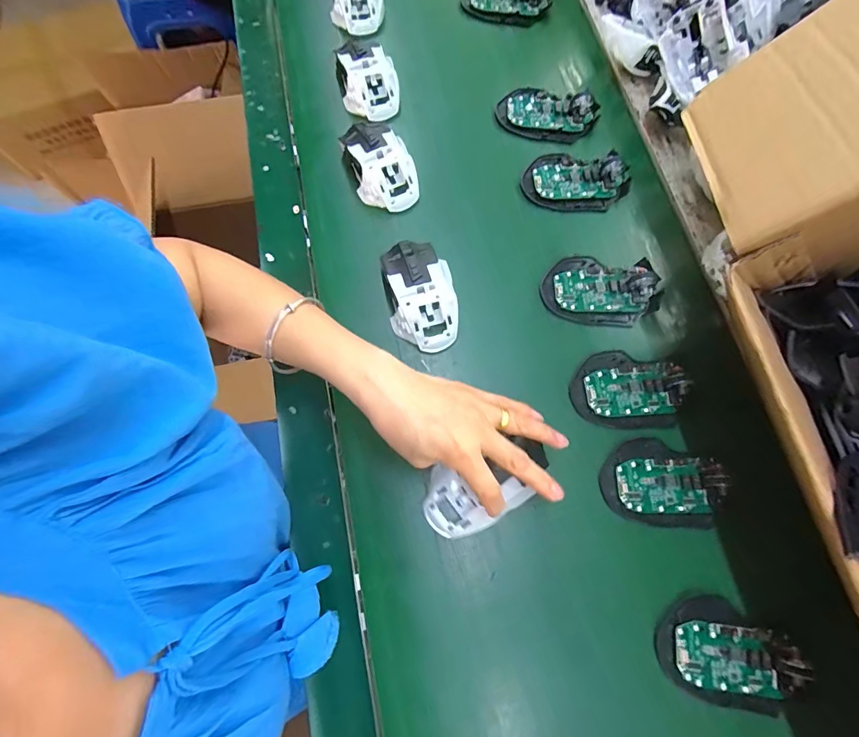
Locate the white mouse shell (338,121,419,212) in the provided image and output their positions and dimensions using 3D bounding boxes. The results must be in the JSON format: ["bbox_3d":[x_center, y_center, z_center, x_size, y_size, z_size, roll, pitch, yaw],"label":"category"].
[{"bbox_3d":[-0.054,-0.221,0.455,0.065,0.043,0.110,-22,75,-6],"label":"white mouse shell"}]

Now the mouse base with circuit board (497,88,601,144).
[{"bbox_3d":[0.137,-0.294,0.489,0.112,0.033,0.055,10,74,3],"label":"mouse base with circuit board"}]

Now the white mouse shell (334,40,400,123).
[{"bbox_3d":[-0.070,-0.326,0.478,0.066,0.039,0.078,-5,74,-2],"label":"white mouse shell"}]

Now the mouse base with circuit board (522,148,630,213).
[{"bbox_3d":[0.162,-0.209,0.462,0.111,0.027,0.063,2,74,0],"label":"mouse base with circuit board"}]

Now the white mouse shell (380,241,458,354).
[{"bbox_3d":[-0.009,-0.075,0.411,0.066,0.039,0.116,-10,74,-3],"label":"white mouse shell"}]

